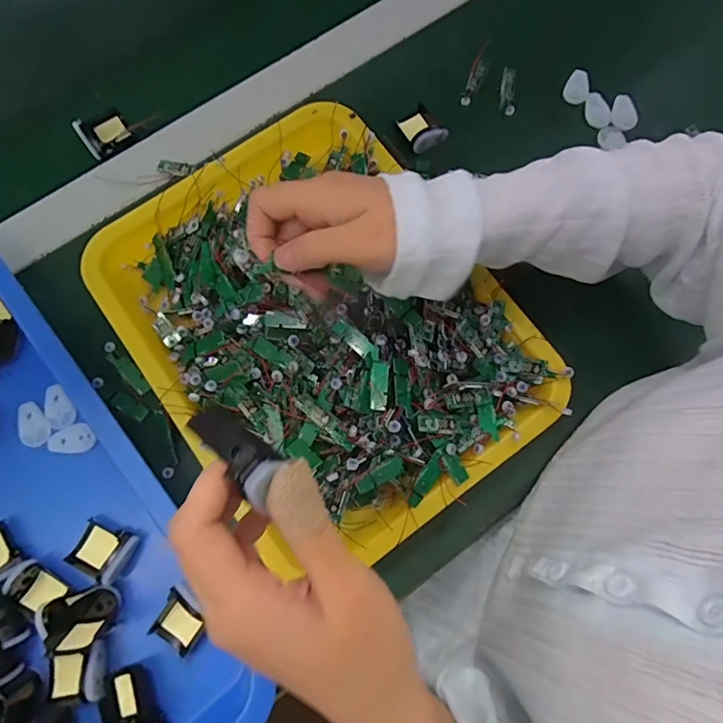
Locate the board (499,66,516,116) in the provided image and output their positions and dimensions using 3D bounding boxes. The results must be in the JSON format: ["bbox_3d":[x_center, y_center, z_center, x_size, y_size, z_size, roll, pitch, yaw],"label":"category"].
[{"bbox_3d":[0.138,-0.254,0.449,0.011,0.007,0.048,3,77,0],"label":"board"}]

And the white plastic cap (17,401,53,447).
[{"bbox_3d":[-0.259,0.050,0.375,0.023,0.004,0.036,-40,81,-9],"label":"white plastic cap"}]

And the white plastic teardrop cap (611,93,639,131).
[{"bbox_3d":[0.244,-0.232,0.443,0.023,0.007,0.033,-3,77,-2],"label":"white plastic teardrop cap"}]

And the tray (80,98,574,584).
[{"bbox_3d":[-0.029,-0.031,0.373,0.259,0.053,0.334,-37,80,-8],"label":"tray"}]

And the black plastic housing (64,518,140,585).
[{"bbox_3d":[-0.190,0.138,0.351,0.040,0.020,0.033,22,78,4],"label":"black plastic housing"}]

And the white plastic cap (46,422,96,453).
[{"bbox_3d":[-0.226,0.060,0.371,0.035,0.004,0.022,-10,78,-3],"label":"white plastic cap"}]

